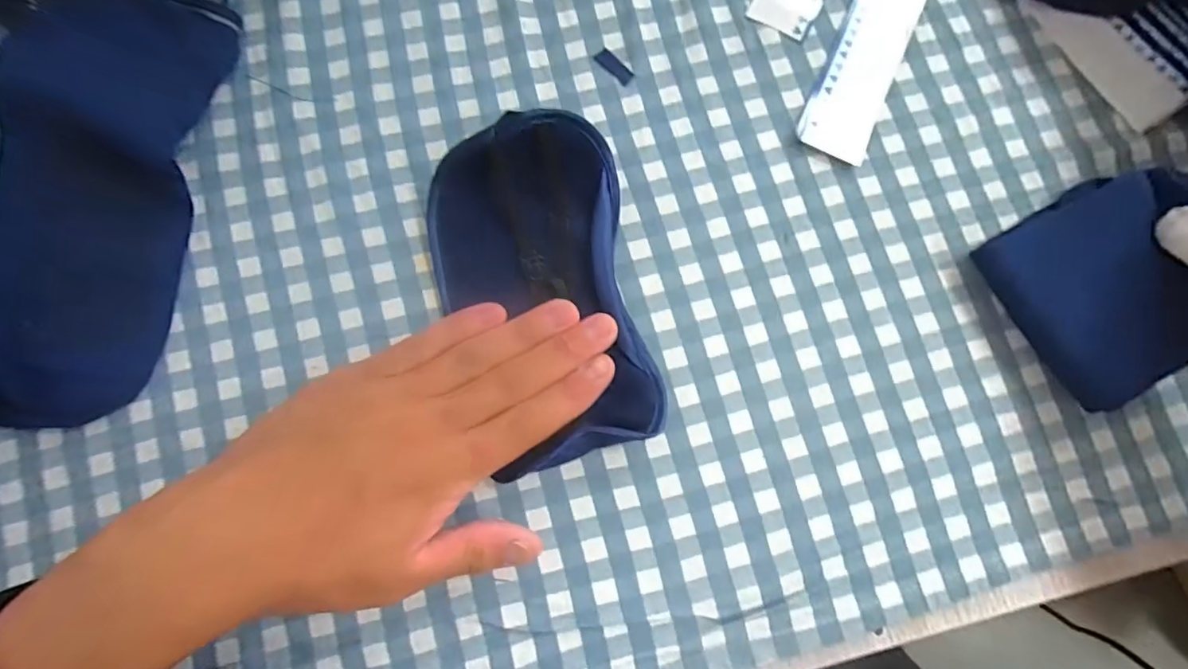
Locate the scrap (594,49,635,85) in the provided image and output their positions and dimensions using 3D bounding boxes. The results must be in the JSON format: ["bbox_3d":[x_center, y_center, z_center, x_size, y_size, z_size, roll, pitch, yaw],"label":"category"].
[{"bbox_3d":[0.011,-0.139,0.281,0.008,0.004,0.022,-44,84,-6],"label":"scrap"}]

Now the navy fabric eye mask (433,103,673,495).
[{"bbox_3d":[-0.025,-0.019,0.247,0.090,0.027,0.152,-11,82,-2],"label":"navy fabric eye mask"}]

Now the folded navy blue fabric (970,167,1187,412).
[{"bbox_3d":[0.249,-0.028,0.256,0.101,0.023,0.089,-31,83,-4],"label":"folded navy blue fabric"}]

